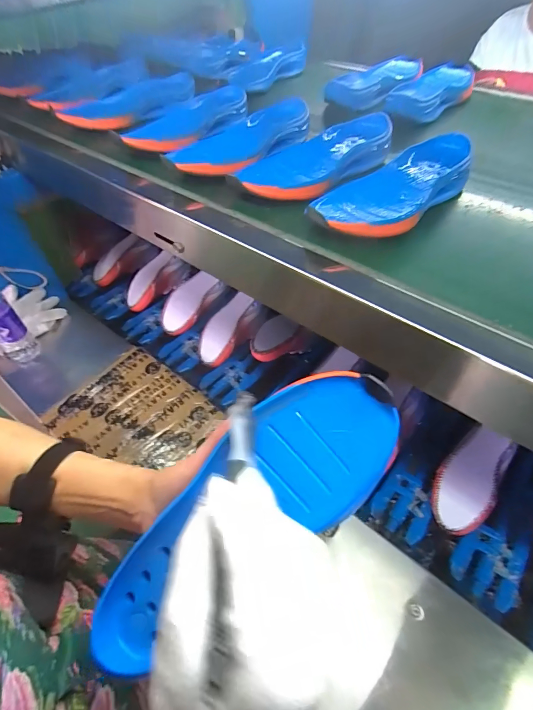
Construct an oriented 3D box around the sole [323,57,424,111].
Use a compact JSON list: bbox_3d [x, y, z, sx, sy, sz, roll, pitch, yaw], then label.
[{"bbox_3d":[0.221,-0.526,0.703,0.095,0.032,0.235,35,61,24],"label":"sole"}]

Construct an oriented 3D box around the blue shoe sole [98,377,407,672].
[{"bbox_3d":[-0.023,0.113,0.268,0.257,0.032,0.092,-40,59,2],"label":"blue shoe sole"}]

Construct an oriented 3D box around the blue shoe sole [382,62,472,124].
[{"bbox_3d":[0.304,-0.479,0.661,0.099,0.032,0.264,31,59,22],"label":"blue shoe sole"}]

